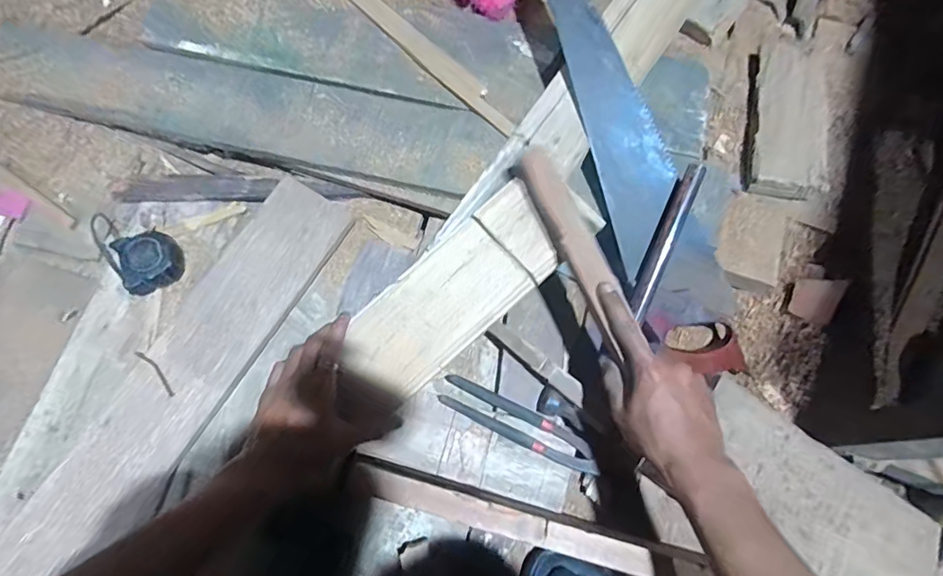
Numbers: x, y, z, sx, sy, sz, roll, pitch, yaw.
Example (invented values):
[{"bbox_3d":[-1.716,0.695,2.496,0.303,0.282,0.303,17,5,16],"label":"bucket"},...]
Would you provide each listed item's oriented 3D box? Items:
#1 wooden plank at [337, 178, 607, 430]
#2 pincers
[{"bbox_3d":[-0.005,-0.006,0.525,0.297,0.022,0.104,-42,77,-4],"label":"wooden plank"},{"bbox_3d":[0.054,0.155,0.561,0.191,0.016,0.041,26,73,7],"label":"pincers"}]

